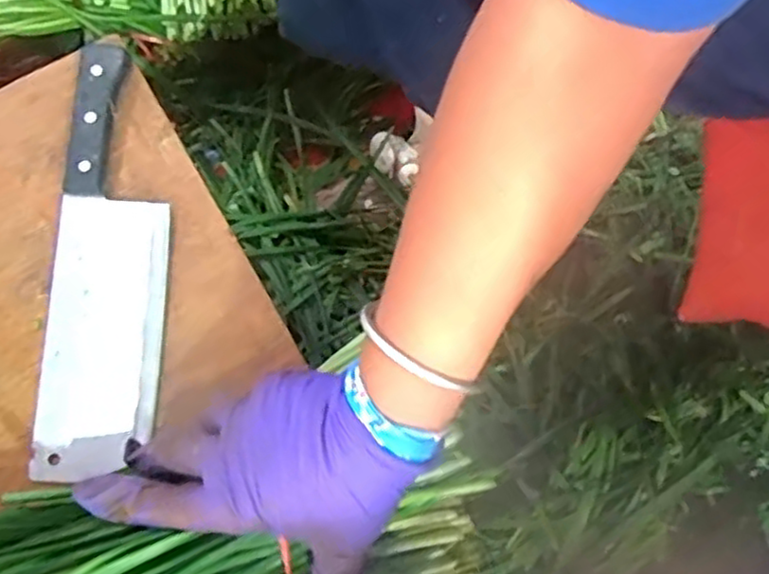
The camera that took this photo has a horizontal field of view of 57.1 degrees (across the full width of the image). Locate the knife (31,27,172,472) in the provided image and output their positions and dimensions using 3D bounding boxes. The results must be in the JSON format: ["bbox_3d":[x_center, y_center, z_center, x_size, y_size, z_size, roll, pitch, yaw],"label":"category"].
[{"bbox_3d":[-0.173,-0.021,0.443,0.071,0.019,0.266,2,78,1],"label":"knife"}]

